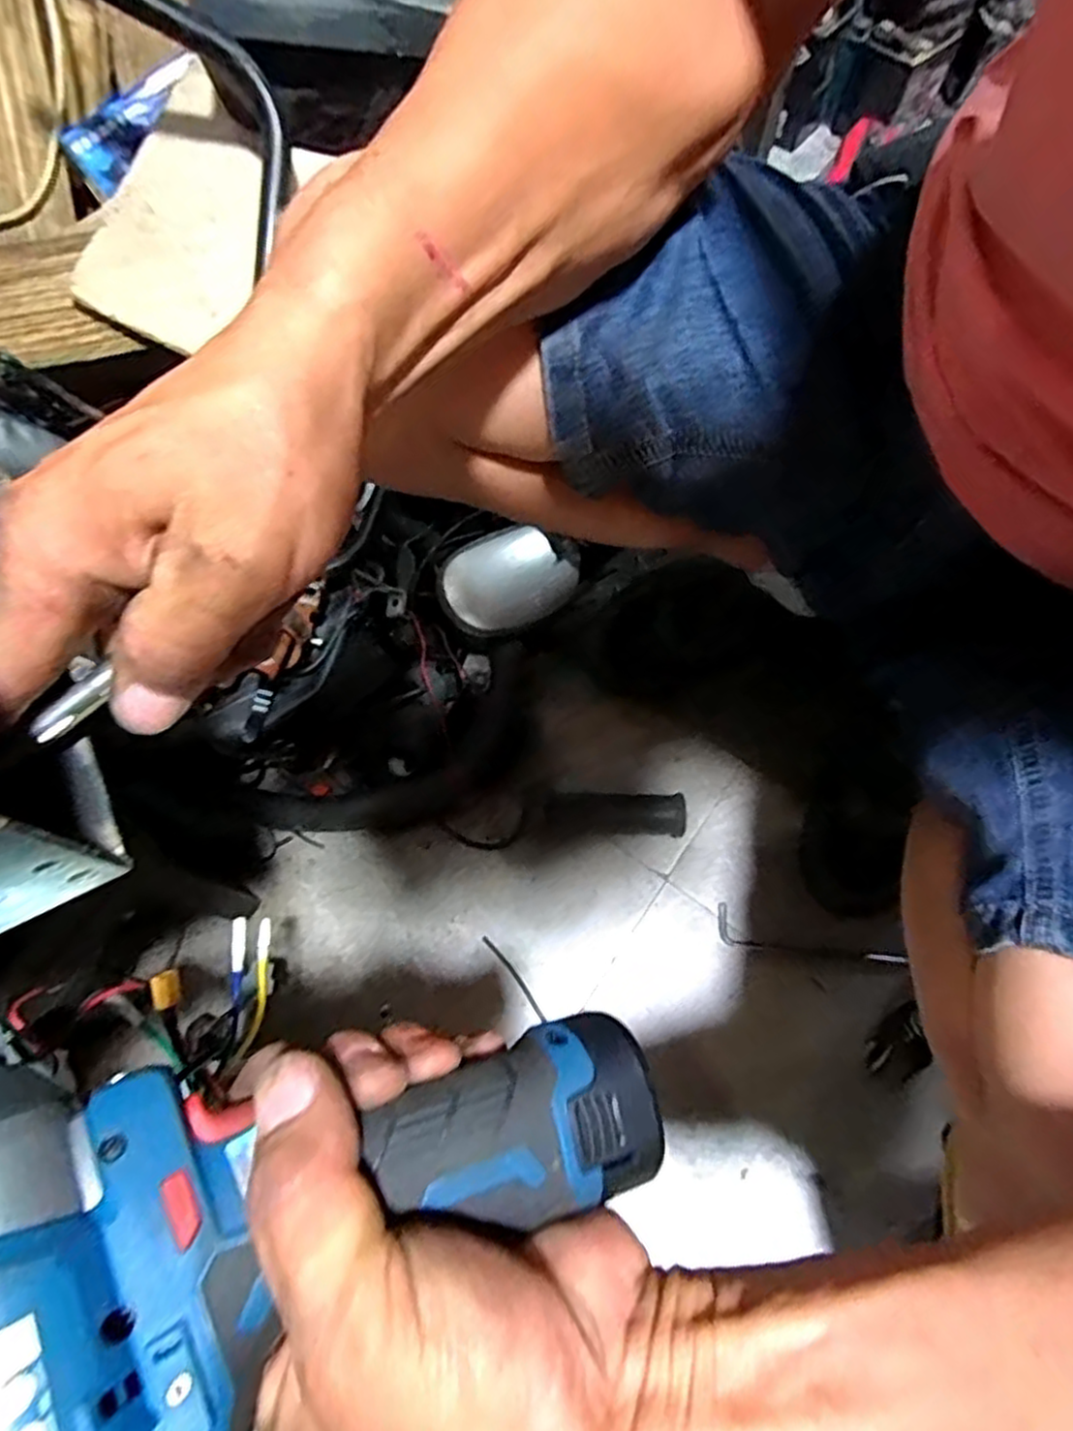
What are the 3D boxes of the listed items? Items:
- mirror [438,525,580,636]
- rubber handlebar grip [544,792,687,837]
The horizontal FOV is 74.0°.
[{"bbox_3d":[-0.024,-0.119,0.634,0.120,0.030,0.089,-30,87,-11],"label":"mirror"},{"bbox_3d":[0.067,0.083,0.599,0.118,0.038,0.041,3,66,1],"label":"rubber handlebar grip"}]

